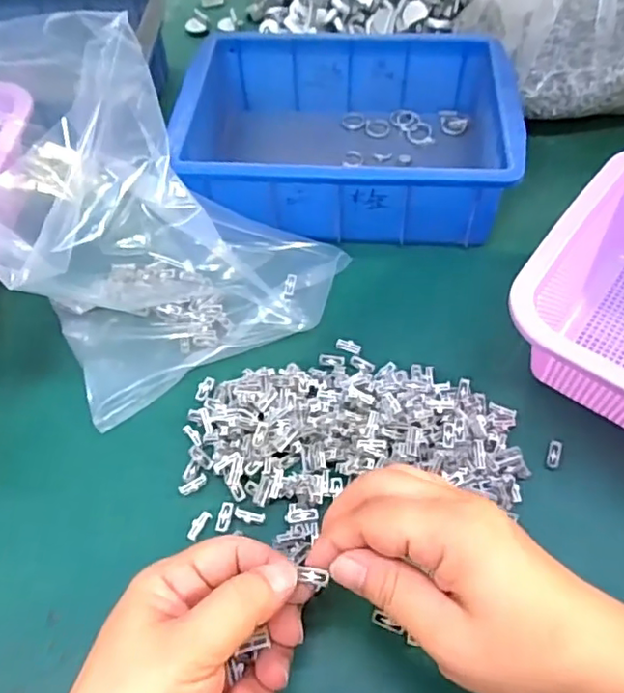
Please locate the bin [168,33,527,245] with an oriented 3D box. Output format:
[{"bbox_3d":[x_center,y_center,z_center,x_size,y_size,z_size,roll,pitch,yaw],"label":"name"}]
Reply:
[{"bbox_3d":[0.027,-0.167,0.461,0.237,0.064,0.168,2,56,4],"label":"bin"}]

